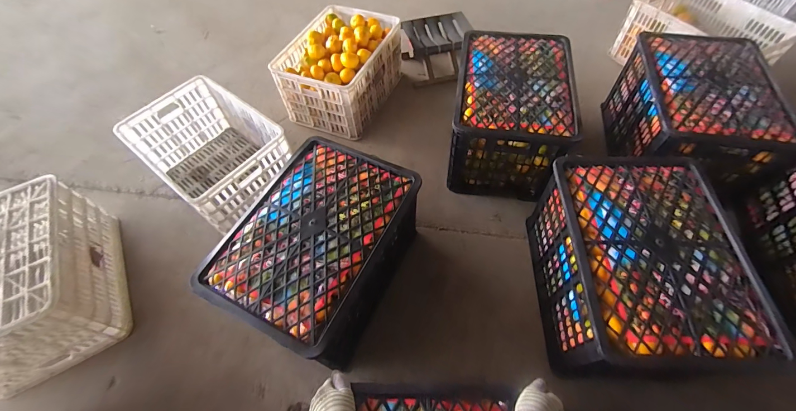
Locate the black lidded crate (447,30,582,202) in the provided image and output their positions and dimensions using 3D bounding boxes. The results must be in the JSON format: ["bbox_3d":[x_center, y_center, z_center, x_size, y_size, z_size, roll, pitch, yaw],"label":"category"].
[{"bbox_3d":[0.377,-0.313,1.193,0.351,0.321,0.504,8,58,8],"label":"black lidded crate"}]

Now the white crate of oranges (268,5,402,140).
[{"bbox_3d":[-0.230,-0.566,1.406,0.369,0.277,0.488,18,60,14],"label":"white crate of oranges"}]

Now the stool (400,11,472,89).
[{"bbox_3d":[0.175,-0.694,1.523,0.291,0.205,0.229,-9,57,-3],"label":"stool"}]

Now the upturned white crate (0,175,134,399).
[{"bbox_3d":[-1.070,0.206,0.974,0.386,0.254,0.513,-27,60,-14],"label":"upturned white crate"}]

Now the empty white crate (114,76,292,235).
[{"bbox_3d":[-0.635,-0.176,1.195,0.490,0.254,0.344,34,65,22],"label":"empty white crate"}]

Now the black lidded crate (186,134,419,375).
[{"bbox_3d":[-0.200,0.128,0.941,0.351,0.313,0.494,23,61,16],"label":"black lidded crate"}]

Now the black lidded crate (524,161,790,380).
[{"bbox_3d":[0.576,0.172,0.874,0.354,0.315,0.518,0,57,3],"label":"black lidded crate"}]

